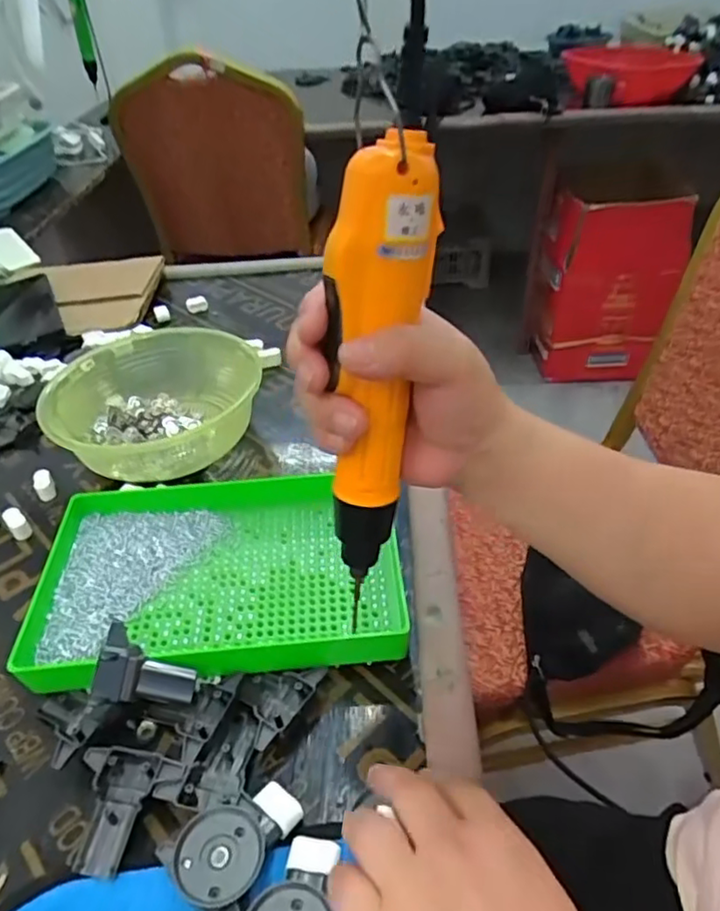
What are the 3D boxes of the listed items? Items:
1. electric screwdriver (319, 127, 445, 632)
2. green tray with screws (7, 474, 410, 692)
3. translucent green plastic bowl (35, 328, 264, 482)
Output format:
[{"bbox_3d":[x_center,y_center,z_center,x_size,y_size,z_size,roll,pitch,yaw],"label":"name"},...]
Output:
[{"bbox_3d":[0.003,-0.027,0.284,0.036,0.211,0.034,23,35,29],"label":"electric screwdriver"},{"bbox_3d":[-0.097,0.084,0.443,0.249,0.040,0.154,-5,40,0],"label":"green tray with screws"},{"bbox_3d":[-0.204,-0.063,0.606,0.194,0.066,0.209,-3,40,2],"label":"translucent green plastic bowl"}]

